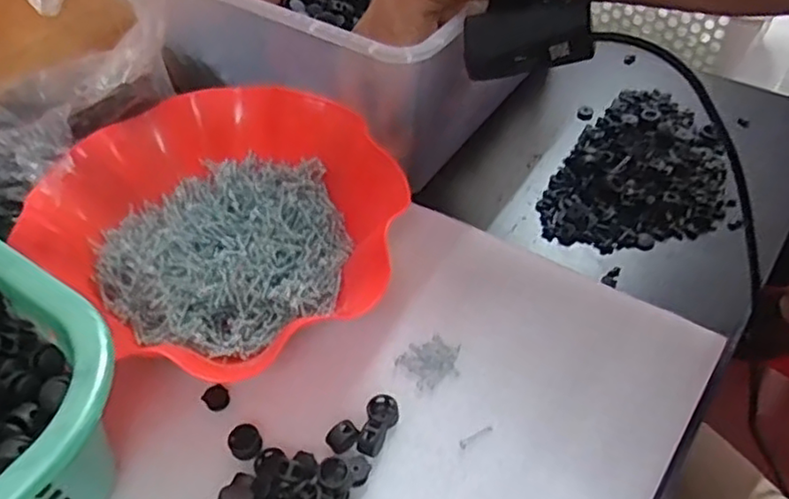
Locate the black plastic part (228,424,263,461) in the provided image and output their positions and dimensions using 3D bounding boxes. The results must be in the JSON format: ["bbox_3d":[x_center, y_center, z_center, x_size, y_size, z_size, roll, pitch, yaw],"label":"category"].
[{"bbox_3d":[-0.080,0.103,0.354,0.017,0.006,0.018,-2,49,2],"label":"black plastic part"}]

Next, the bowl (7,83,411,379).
[{"bbox_3d":[-0.110,-0.021,0.417,0.221,0.055,0.205,-2,49,2],"label":"bowl"}]

